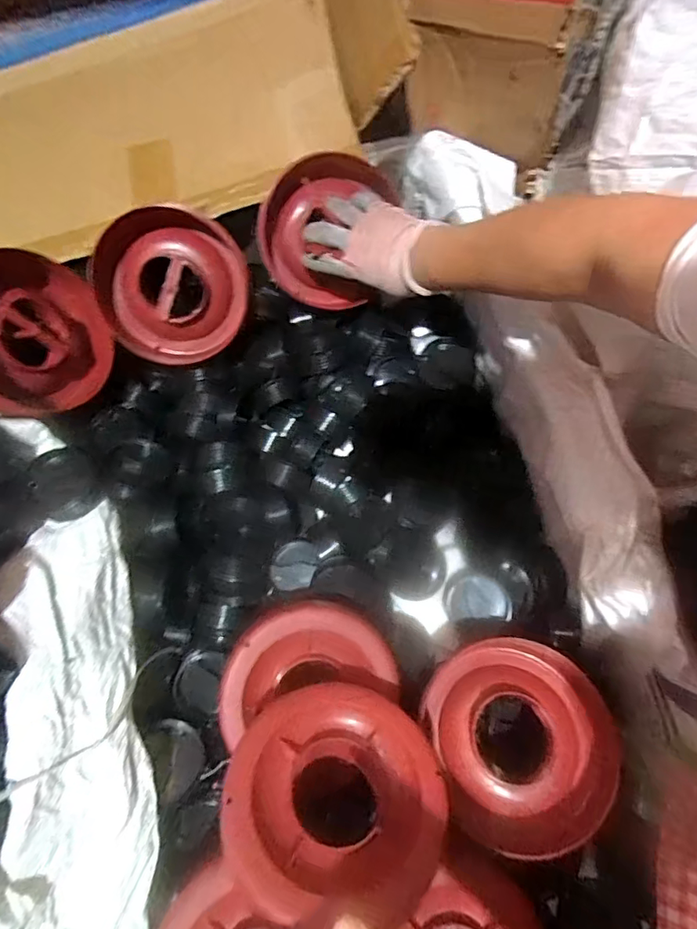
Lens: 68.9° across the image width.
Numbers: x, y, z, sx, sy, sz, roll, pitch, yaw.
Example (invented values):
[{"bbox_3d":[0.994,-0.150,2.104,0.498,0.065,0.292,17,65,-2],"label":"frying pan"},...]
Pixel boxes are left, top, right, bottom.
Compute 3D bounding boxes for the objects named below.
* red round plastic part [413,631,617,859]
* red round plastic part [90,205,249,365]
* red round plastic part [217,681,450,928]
[{"bbox_3d":[0.155,0.245,0.454,0.154,0.029,0.164,-1,68,2],"label":"red round plastic part"},{"bbox_3d":[-0.195,-0.199,0.569,0.162,0.163,0.060,-42,39,10],"label":"red round plastic part"},{"bbox_3d":[-0.010,0.251,0.380,0.155,0.045,0.152,16,39,7],"label":"red round plastic part"}]

